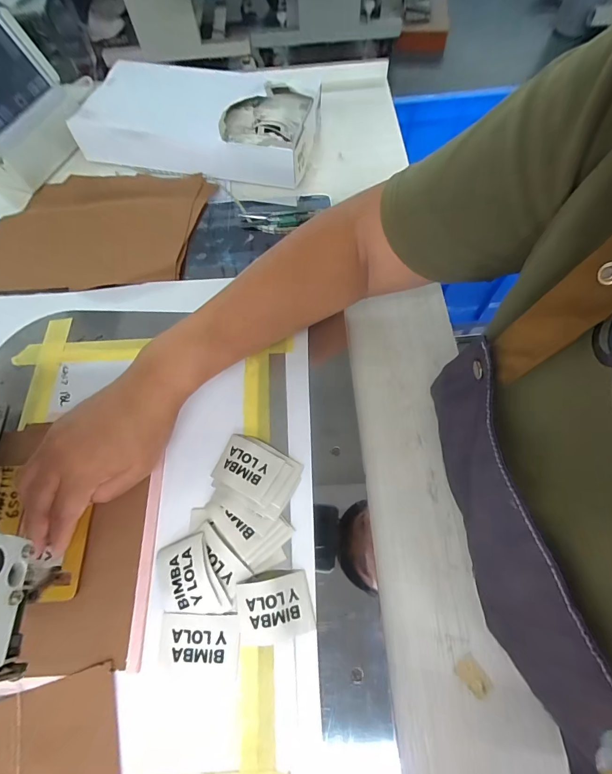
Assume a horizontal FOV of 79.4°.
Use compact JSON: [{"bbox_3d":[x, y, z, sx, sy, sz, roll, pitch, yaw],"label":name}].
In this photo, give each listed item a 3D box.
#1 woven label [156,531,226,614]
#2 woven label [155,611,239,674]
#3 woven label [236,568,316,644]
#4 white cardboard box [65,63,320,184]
[{"bbox_3d":[-0.093,0.145,0.280,0.046,0.010,0.056,-15,65,-4],"label":"woven label"},{"bbox_3d":[-0.077,0.183,0.266,0.058,0.005,0.035,0,65,3],"label":"woven label"},{"bbox_3d":[-0.024,0.159,0.270,0.054,0.010,0.043,-9,65,-1],"label":"woven label"},{"bbox_3d":[-0.143,-0.361,0.504,0.306,0.053,0.136,12,66,8],"label":"white cardboard box"}]

